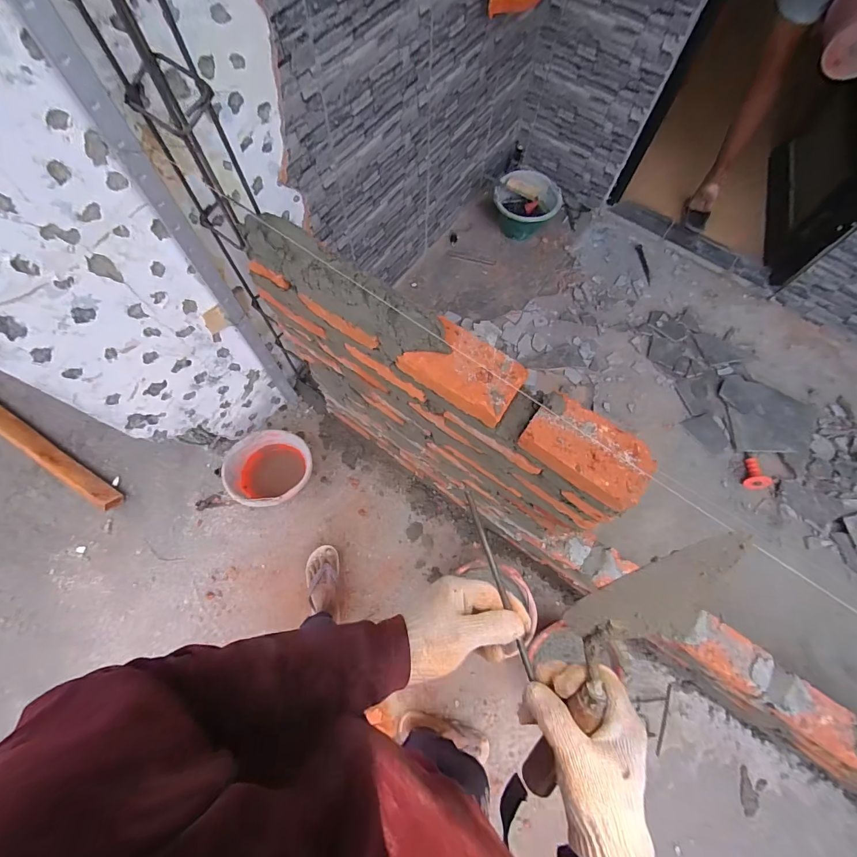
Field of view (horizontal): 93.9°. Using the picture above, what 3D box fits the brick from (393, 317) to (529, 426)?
[{"bbox_3d":[0.055,-0.097,0.660,0.195,0.042,0.111,33,72,10],"label":"brick"}]

